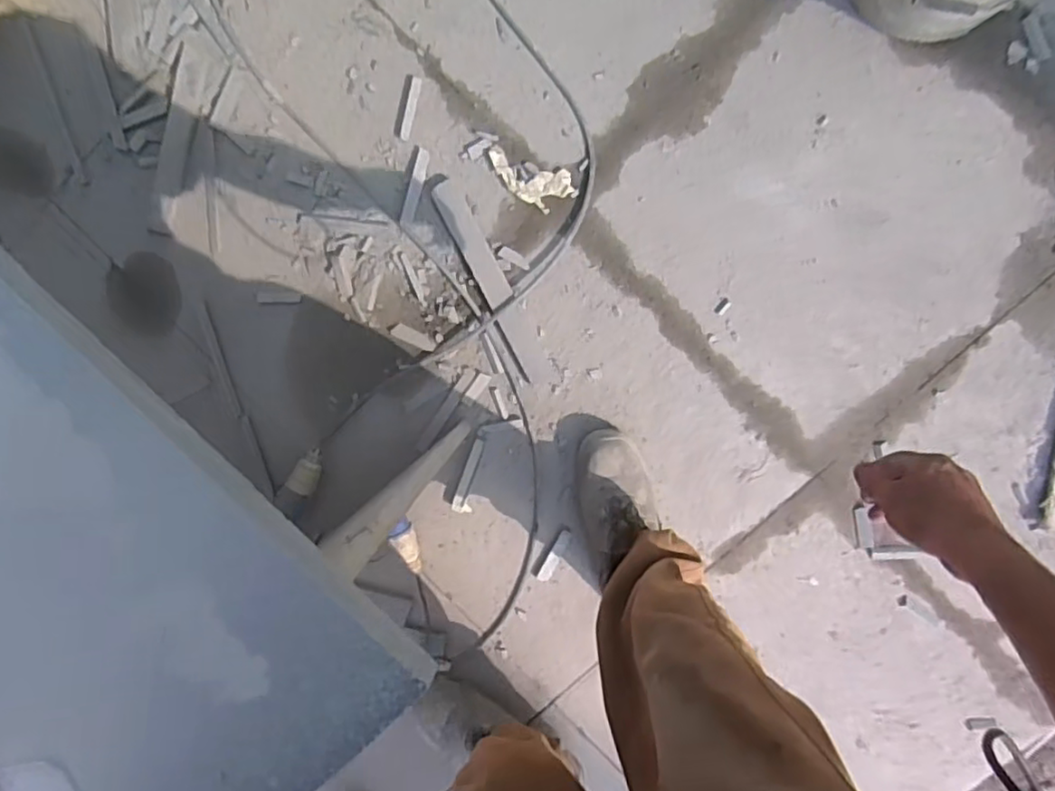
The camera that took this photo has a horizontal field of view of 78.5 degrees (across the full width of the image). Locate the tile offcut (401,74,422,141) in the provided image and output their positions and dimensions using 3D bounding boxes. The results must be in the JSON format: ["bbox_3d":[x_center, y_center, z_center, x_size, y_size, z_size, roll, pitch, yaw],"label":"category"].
[{"bbox_3d":[-0.182,-0.445,1.003,0.015,0.005,0.093,15,99,1],"label":"tile offcut"}]

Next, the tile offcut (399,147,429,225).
[{"bbox_3d":[-0.178,-0.329,1.020,0.020,0.005,0.120,18,99,0],"label":"tile offcut"}]

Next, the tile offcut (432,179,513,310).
[{"bbox_3d":[-0.087,-0.241,1.026,0.043,0.013,0.208,-27,97,7],"label":"tile offcut"}]

